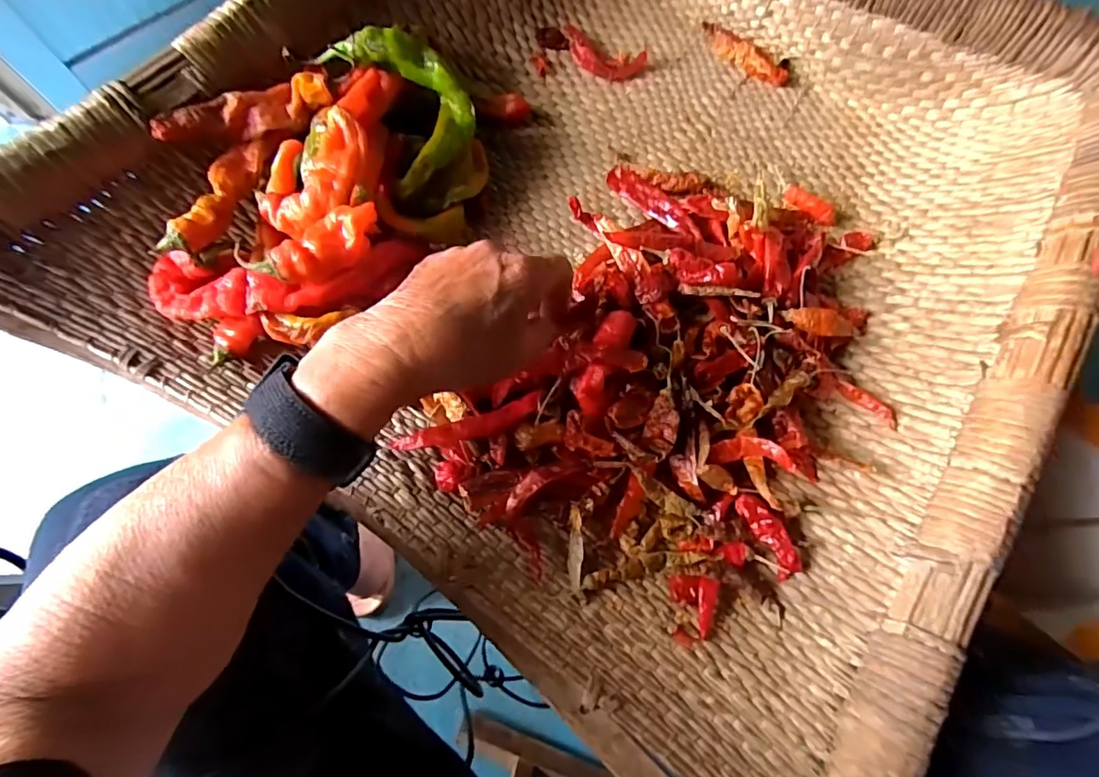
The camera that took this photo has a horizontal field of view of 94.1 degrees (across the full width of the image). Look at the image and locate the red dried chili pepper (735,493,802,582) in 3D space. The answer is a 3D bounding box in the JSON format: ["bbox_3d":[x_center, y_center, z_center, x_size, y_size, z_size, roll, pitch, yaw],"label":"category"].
[{"bbox_3d":[0.145,0.096,0.337,0.019,0.011,0.058,-25,74,-10],"label":"red dried chili pepper"}]

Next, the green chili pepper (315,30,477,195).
[{"bbox_3d":[-0.101,-0.208,0.372,0.085,0.046,0.113,-33,76,-12],"label":"green chili pepper"}]

